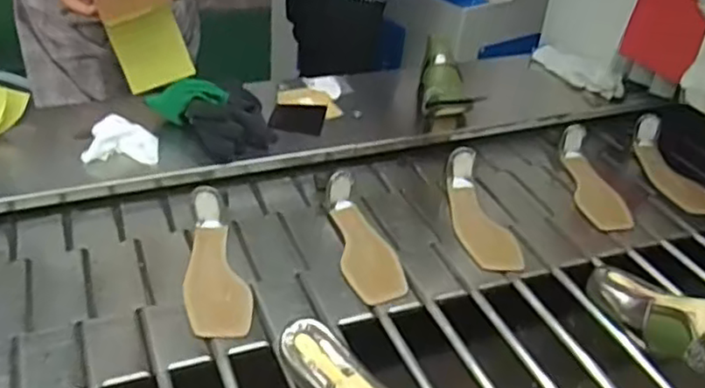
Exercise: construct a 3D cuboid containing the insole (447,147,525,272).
[{"bbox_3d":[0.181,0.021,0.940,0.080,0.058,0.203,-1,38,-11],"label":"insole"}]

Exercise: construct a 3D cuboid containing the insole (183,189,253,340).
[{"bbox_3d":[-0.168,0.078,0.806,0.073,0.051,0.209,-6,39,-16],"label":"insole"}]

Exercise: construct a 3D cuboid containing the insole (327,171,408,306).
[{"bbox_3d":[0.018,0.054,0.871,0.072,0.053,0.199,-4,38,-14],"label":"insole"}]

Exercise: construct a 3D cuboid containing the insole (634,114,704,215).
[{"bbox_3d":[0.525,-0.045,1.083,0.066,0.063,0.205,-6,37,-15],"label":"insole"}]

